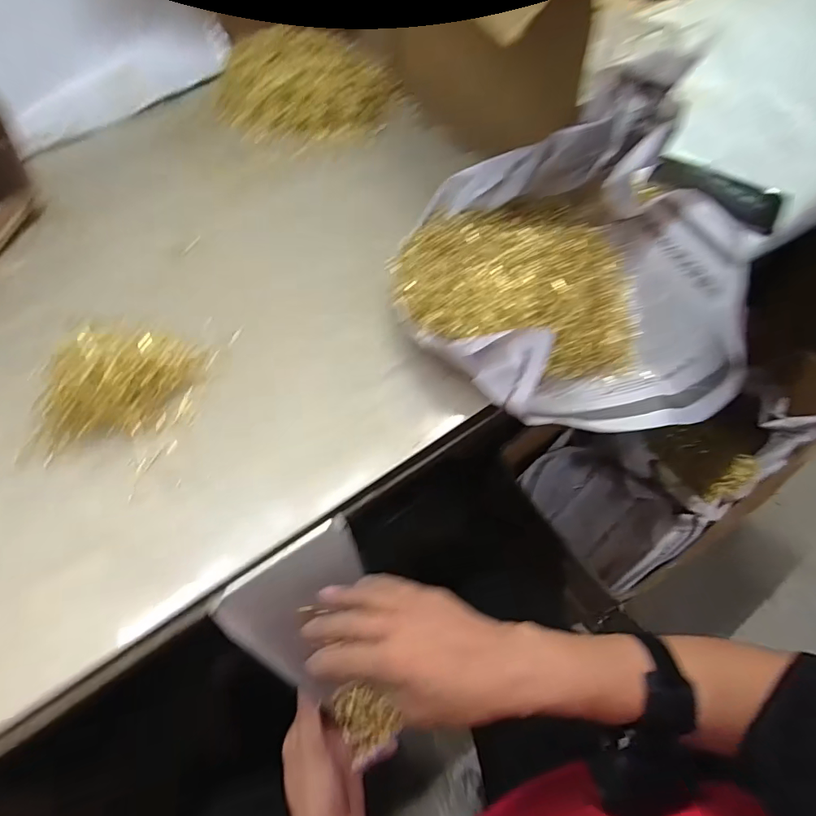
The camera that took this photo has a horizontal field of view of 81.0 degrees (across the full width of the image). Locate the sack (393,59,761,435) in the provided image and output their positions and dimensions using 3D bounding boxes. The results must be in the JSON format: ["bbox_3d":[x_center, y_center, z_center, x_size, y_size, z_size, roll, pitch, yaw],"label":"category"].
[{"bbox_3d":[0.153,-0.133,0.458,0.319,0.149,0.314,-11,61,-8],"label":"sack"}]

